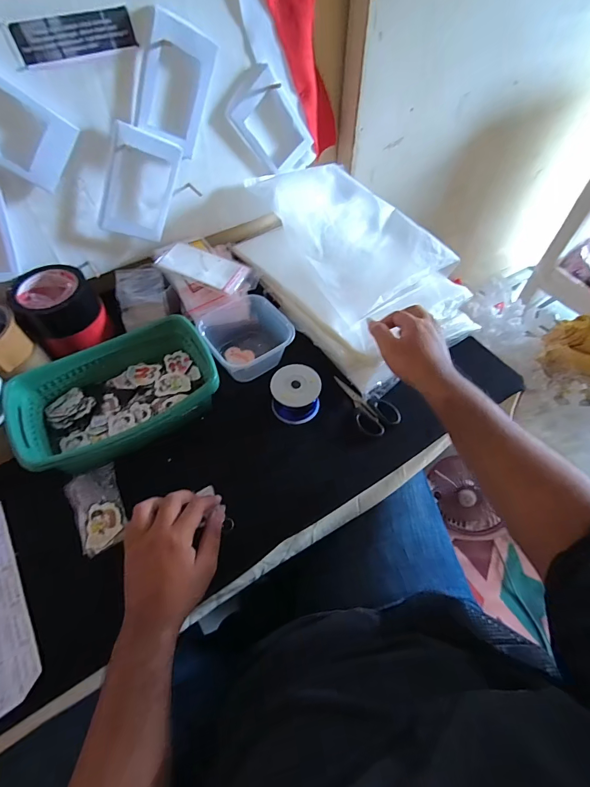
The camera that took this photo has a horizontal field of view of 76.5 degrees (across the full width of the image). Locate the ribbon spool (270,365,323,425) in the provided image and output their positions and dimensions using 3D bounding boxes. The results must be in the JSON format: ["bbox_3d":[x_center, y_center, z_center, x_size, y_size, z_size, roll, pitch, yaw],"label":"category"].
[{"bbox_3d":[0.001,0.001,0.518,0.065,0.050,0.063,0,56,-1],"label":"ribbon spool"}]

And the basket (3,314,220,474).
[{"bbox_3d":[-0.237,-0.006,0.503,0.239,0.076,0.162,-28,60,-18],"label":"basket"}]

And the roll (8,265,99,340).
[{"bbox_3d":[-0.350,-0.138,0.555,0.096,0.066,0.093,0,56,-1],"label":"roll"}]

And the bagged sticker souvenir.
[{"bbox_3d":[-0.236,0.138,0.450,0.057,0.008,0.097,-23,65,-18],"label":"bagged sticker souvenir"}]

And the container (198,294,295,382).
[{"bbox_3d":[-0.080,-0.086,0.570,0.114,0.071,0.121,-30,61,-20],"label":"container"}]

